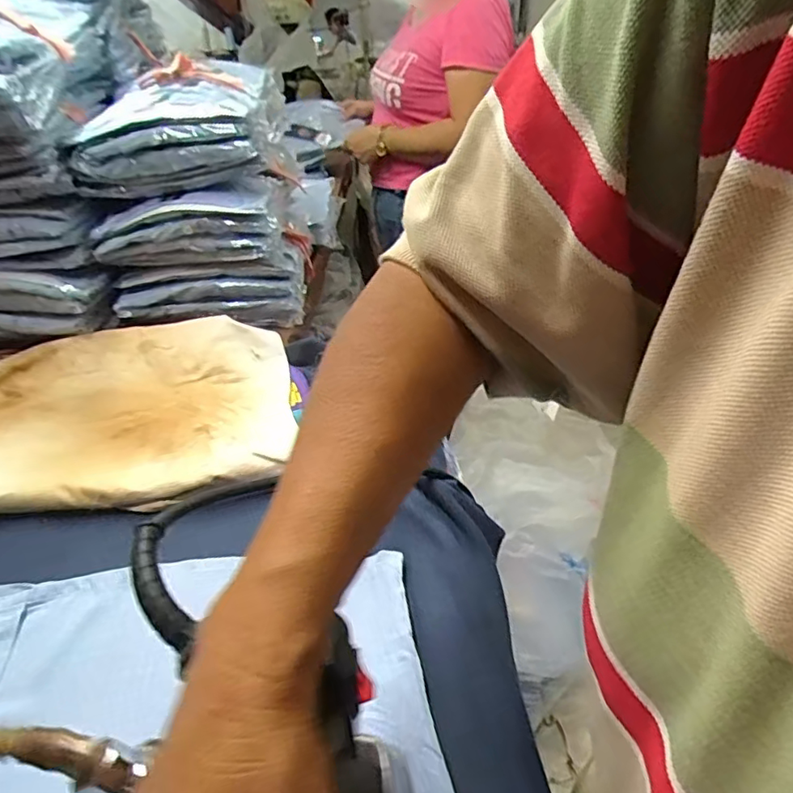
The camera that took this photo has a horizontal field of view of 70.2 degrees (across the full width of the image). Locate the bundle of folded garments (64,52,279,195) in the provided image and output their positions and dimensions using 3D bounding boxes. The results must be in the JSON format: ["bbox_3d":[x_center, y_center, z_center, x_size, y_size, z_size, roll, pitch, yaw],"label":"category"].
[{"bbox_3d":[-0.262,-0.341,0.703,0.208,0.108,0.245,-3,34,-4],"label":"bundle of folded garments"}]

